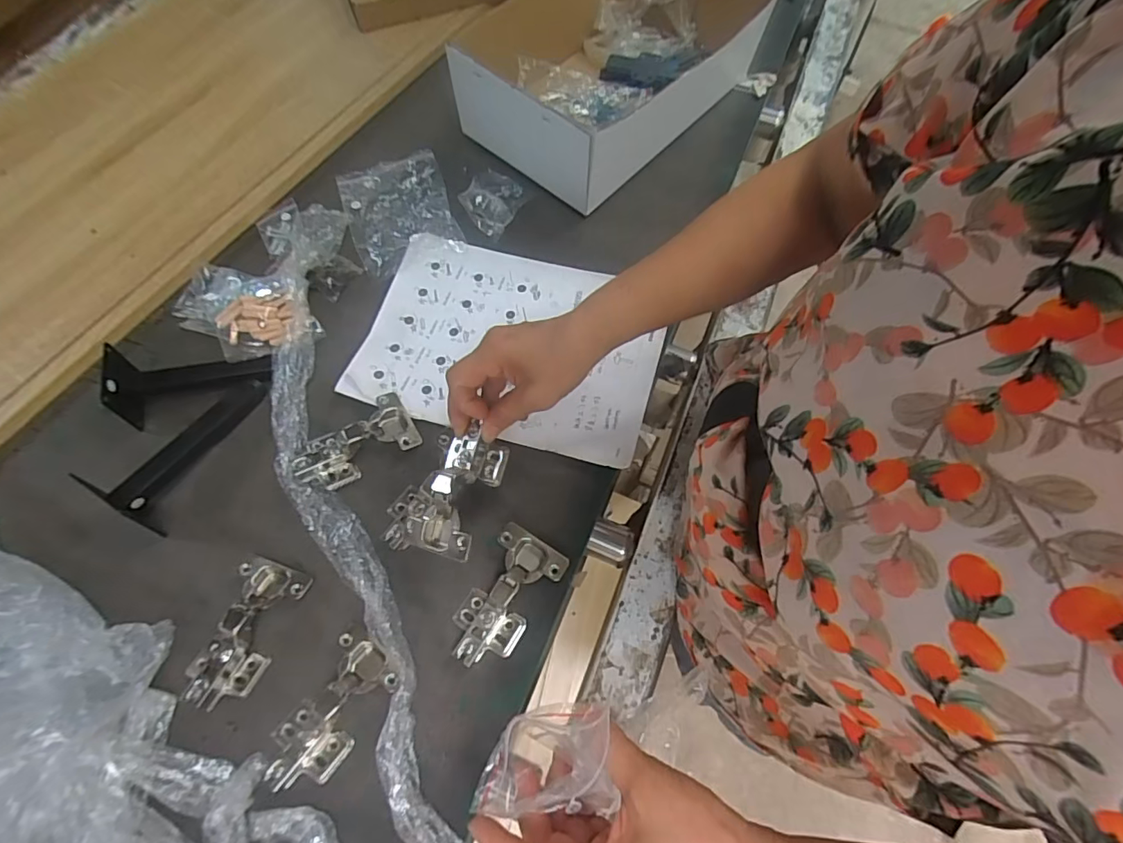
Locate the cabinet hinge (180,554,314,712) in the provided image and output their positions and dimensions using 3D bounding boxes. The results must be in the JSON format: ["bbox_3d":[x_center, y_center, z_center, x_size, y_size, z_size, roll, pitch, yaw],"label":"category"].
[{"bbox_3d":[-0.247,0.162,0.400,0.053,0.035,0.104,19,69,7],"label":"cabinet hinge"}]

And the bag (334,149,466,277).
[{"bbox_3d":[-0.182,-0.240,0.578,0.112,0.010,0.156,-21,70,-9],"label":"bag"}]

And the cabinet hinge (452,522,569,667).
[{"bbox_3d":[-0.045,0.140,0.412,0.056,0.028,0.105,32,71,12],"label":"cabinet hinge"}]

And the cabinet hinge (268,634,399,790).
[{"bbox_3d":[-0.171,0.213,0.380,0.057,0.030,0.098,33,71,12],"label":"cabinet hinge"}]

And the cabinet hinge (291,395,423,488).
[{"bbox_3d":[-0.185,0.015,0.458,0.103,0.030,0.056,-27,71,-11],"label":"cabinet hinge"}]

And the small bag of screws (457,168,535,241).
[{"bbox_3d":[-0.075,-0.249,0.571,0.052,0.030,0.076,29,71,11],"label":"small bag of screws"}]

